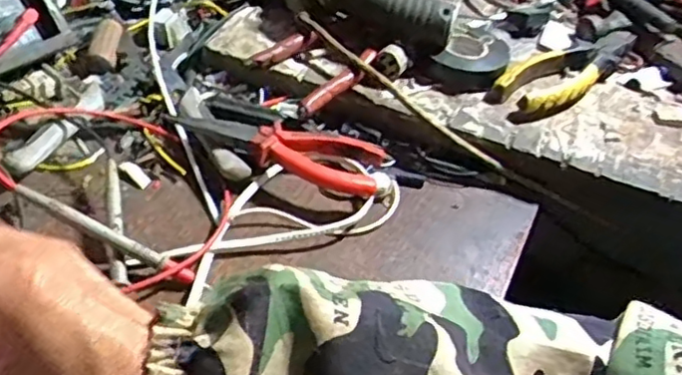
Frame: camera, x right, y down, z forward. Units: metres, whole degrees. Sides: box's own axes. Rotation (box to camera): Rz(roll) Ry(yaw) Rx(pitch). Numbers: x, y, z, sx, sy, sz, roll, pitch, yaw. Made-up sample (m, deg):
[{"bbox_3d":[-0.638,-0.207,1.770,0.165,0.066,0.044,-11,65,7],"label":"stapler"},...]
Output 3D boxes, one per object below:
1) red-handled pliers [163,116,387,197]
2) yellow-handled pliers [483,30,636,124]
[{"bbox_3d":[-0.045,-0.032,0.481,0.148,0.019,0.054,12,45,4],"label":"red-handled pliers"},{"bbox_3d":[0.192,-0.102,0.574,0.175,0.018,0.056,-32,57,-33],"label":"yellow-handled pliers"}]

